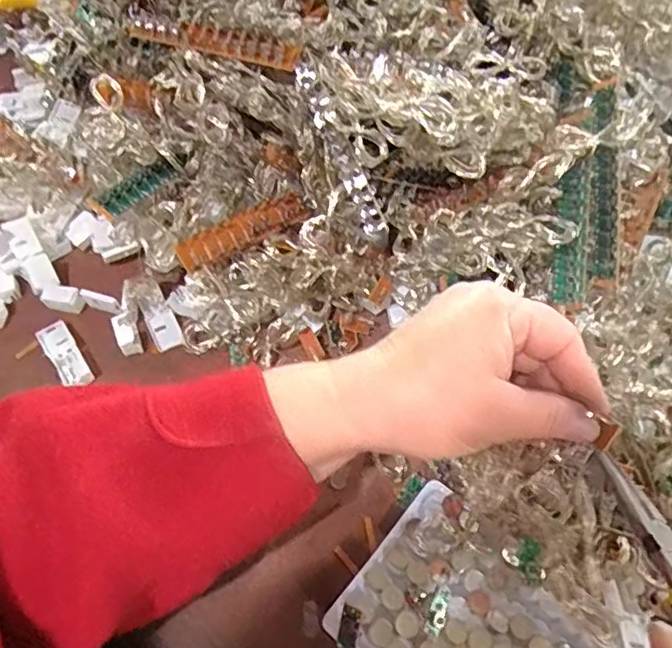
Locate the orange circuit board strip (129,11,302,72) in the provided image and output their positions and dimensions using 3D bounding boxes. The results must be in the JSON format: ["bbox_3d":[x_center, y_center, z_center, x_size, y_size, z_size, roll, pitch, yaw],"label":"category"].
[{"bbox_3d":[-0.095,-0.204,0.413,0.145,0.010,0.026,22,57,14],"label":"orange circuit board strip"}]

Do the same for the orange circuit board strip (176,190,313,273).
[{"bbox_3d":[-0.063,-0.067,0.412,0.100,0.011,0.025,-30,76,-26],"label":"orange circuit board strip"}]

